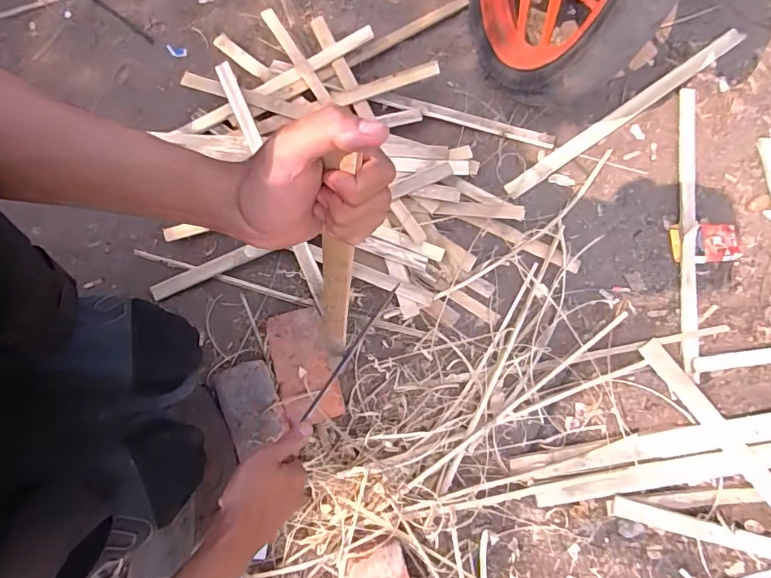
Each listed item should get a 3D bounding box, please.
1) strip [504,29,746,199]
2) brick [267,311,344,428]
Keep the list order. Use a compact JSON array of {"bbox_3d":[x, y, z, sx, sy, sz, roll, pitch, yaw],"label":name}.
[{"bbox_3d":[0.432,-0.317,0.864,0.533,0.016,0.031,-34,80,-8],"label":"strip"},{"bbox_3d":[-0.125,0.119,0.749,0.089,0.041,0.172,-18,76,-4],"label":"brick"}]

